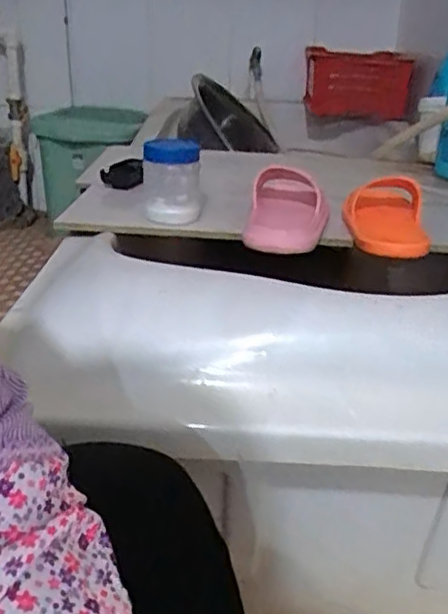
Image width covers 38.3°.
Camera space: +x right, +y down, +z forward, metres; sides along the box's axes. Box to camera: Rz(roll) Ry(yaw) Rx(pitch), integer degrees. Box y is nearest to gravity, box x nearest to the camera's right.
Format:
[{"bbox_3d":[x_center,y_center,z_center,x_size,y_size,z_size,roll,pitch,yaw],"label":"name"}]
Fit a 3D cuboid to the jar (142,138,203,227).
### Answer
[{"bbox_3d":[-0.067,-0.154,0.837,0.073,0.114,0.080,-2,27,-7],"label":"jar"}]

